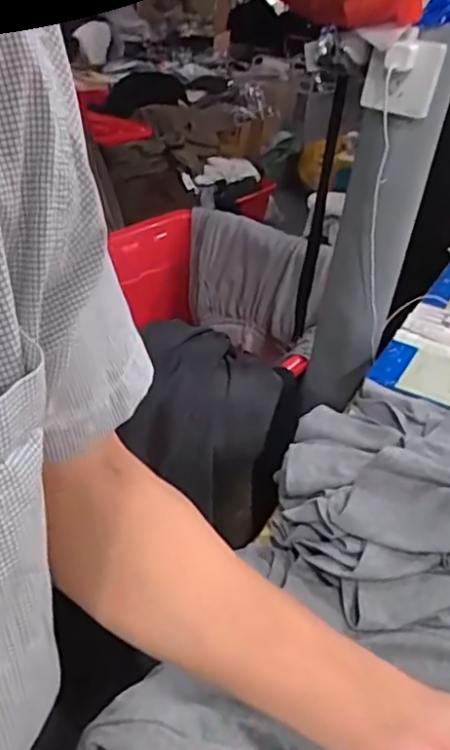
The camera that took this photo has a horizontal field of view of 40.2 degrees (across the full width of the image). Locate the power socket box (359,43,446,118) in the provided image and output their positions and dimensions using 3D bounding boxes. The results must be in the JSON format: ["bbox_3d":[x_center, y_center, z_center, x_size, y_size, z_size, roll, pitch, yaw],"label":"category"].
[{"bbox_3d":[0.227,-0.387,0.799,0.092,0.081,0.034,19,33,19],"label":"power socket box"}]

